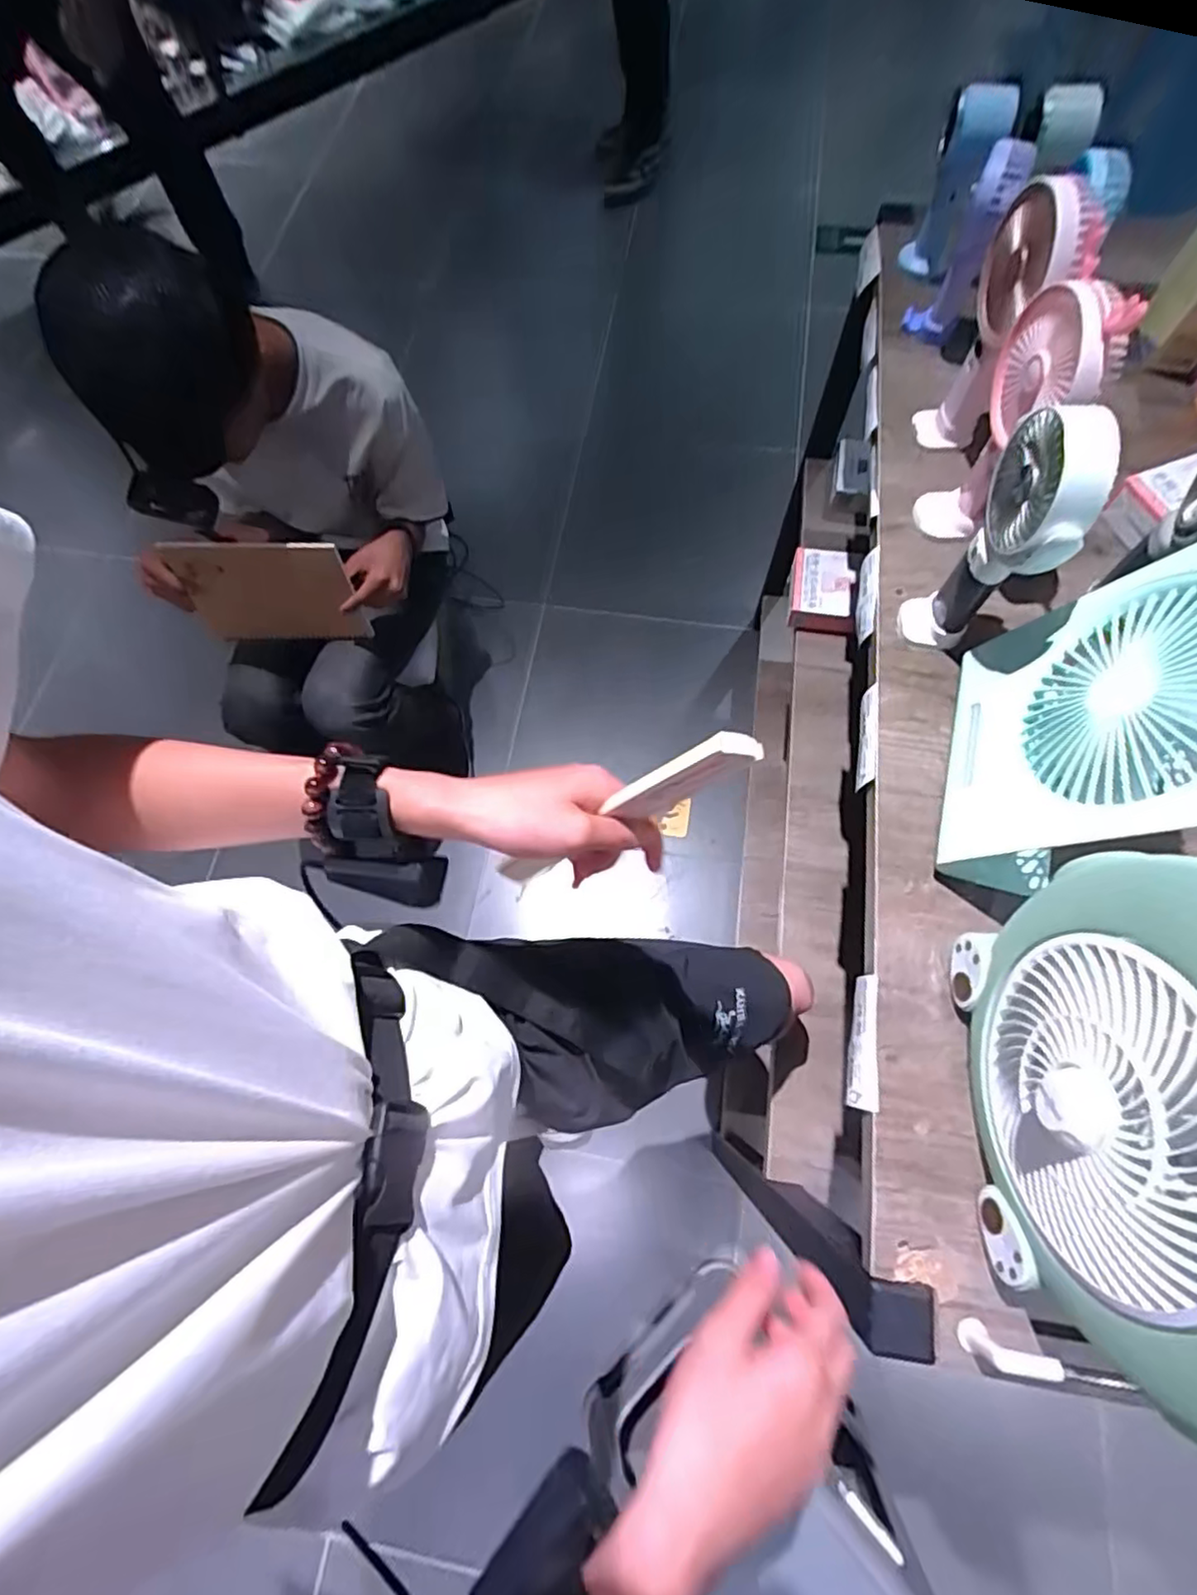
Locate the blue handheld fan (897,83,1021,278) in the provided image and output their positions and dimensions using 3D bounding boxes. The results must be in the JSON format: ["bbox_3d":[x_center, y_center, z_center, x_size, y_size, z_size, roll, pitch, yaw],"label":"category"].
[{"bbox_3d":[0.401,-0.687,0.744,0.062,0.173,0.084,23,72,11],"label":"blue handheld fan"}]

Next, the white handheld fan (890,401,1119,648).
[{"bbox_3d":[0.310,-0.190,0.518,0.059,0.211,0.085,18,71,9],"label":"white handheld fan"}]

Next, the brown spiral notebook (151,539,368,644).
[{"bbox_3d":[-0.483,-0.304,0.979,0.246,0.176,0.017,3,57,2],"label":"brown spiral notebook"}]

